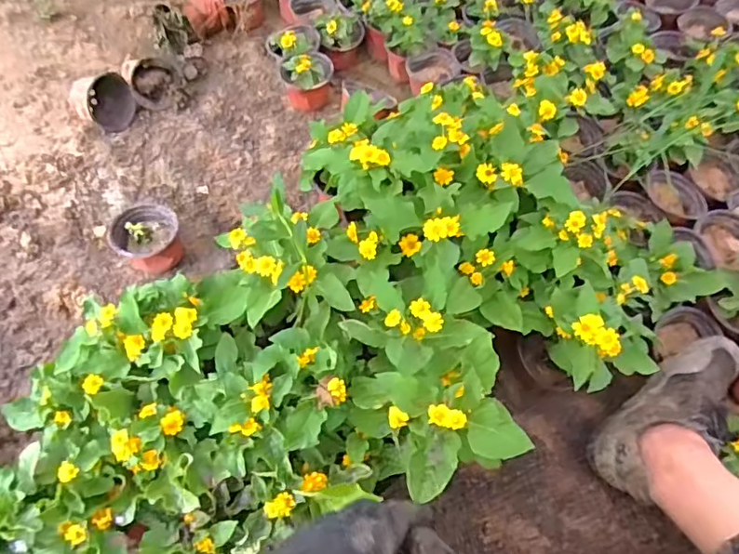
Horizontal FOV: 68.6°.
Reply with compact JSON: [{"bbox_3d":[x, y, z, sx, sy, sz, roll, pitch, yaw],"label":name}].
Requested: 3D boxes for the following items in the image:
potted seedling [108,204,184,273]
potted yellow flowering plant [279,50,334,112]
[{"bbox_3d":[-0.334,-0.055,0.816,0.086,0.080,0.074,-3,56,-6],"label":"potted seedling"},{"bbox_3d":[-0.115,-0.364,1.008,0.089,0.104,0.100,-2,56,-5],"label":"potted yellow flowering plant"}]

